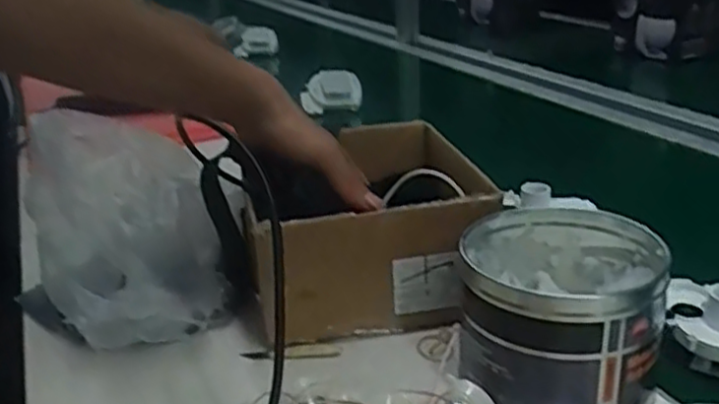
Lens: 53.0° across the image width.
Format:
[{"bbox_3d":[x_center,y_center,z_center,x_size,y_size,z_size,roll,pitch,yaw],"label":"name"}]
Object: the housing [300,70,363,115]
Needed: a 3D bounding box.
[{"bbox_3d":[-0.047,-0.187,1.254,0.107,0.038,0.084,0,64,18],"label":"housing"}]

